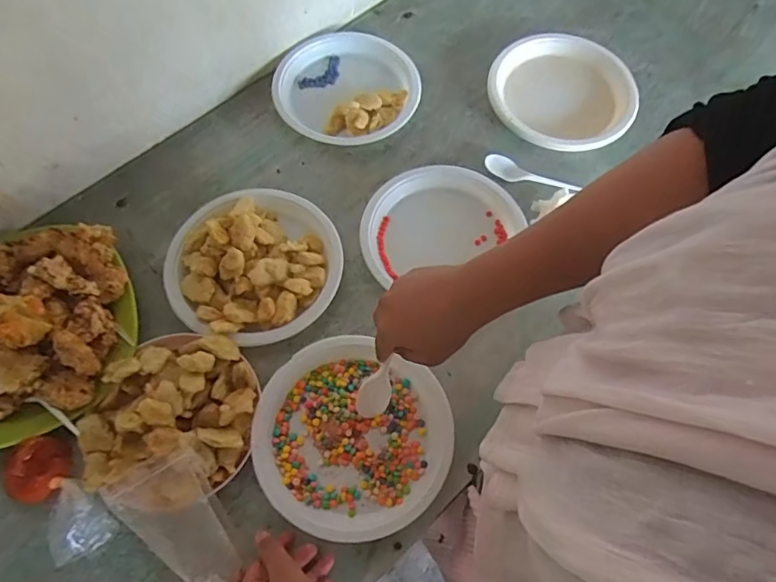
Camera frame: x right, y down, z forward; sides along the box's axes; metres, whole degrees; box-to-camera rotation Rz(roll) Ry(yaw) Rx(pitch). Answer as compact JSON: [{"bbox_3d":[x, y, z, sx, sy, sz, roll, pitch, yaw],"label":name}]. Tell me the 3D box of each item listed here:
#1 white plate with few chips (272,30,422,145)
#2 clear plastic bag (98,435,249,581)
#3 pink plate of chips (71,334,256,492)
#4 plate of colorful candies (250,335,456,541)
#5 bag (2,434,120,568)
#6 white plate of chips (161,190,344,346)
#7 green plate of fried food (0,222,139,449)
[{"bbox_3d":[-0.062,-0.291,0.751,0.195,0.027,0.200,1,66,-2],"label":"white plate with few chips"},{"bbox_3d":[-0.190,0.217,0.494,0.088,0.058,0.136,-32,70,-15],"label":"clear plastic bag"},{"bbox_3d":[-0.223,0.118,0.542,0.164,0.061,0.157,1,66,-2],"label":"pink plate of chips"},{"bbox_3d":[-0.036,0.153,0.556,0.202,0.023,0.193,1,66,-2],"label":"plate of colorful candies"},{"bbox_3d":[-0.324,0.204,0.518,0.128,0.029,0.061,39,70,14],"label":"bag"},{"bbox_3d":[-0.160,-0.035,0.626,0.193,0.043,0.195,1,66,-2],"label":"white plate of chips"},{"bbox_3d":[-0.409,0.034,0.562,0.241,0.087,0.241,1,66,-2],"label":"green plate of fried food"}]

